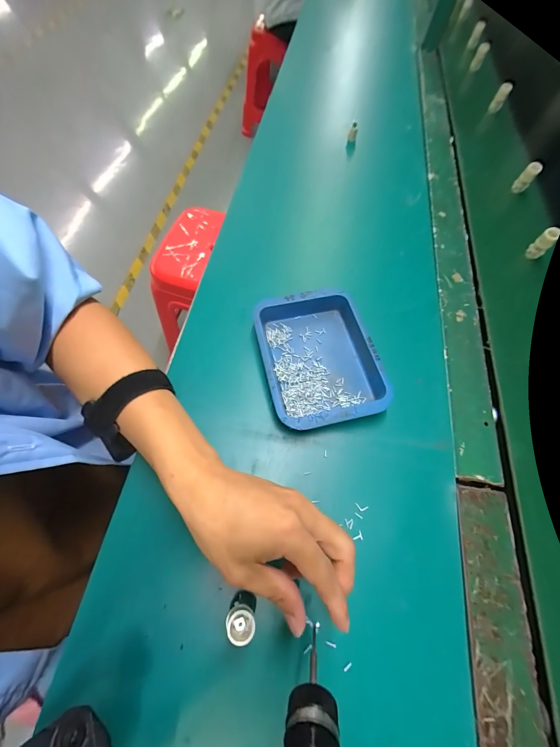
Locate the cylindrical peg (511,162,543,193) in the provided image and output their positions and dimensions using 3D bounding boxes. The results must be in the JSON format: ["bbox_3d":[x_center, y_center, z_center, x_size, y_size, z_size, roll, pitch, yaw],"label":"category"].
[{"bbox_3d":[0.402,-0.319,0.487,0.022,0.049,0.015,40,67,13],"label":"cylindrical peg"}]

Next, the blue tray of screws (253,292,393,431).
[{"bbox_3d":[0.041,-0.018,0.326,0.117,0.028,0.153,-13,65,-7],"label":"blue tray of screws"}]

